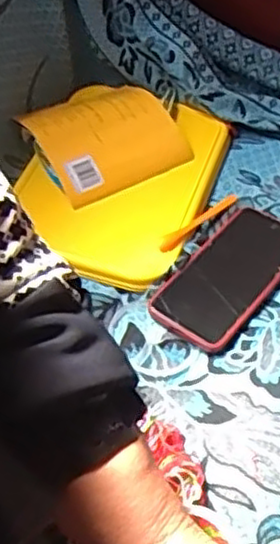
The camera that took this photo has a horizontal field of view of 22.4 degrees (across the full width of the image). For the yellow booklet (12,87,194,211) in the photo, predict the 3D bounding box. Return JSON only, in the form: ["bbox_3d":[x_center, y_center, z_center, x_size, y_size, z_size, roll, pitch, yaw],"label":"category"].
[{"bbox_3d":[-0.036,-0.139,0.724,0.142,0.031,0.135,-23,57,-16],"label":"yellow booklet"}]

